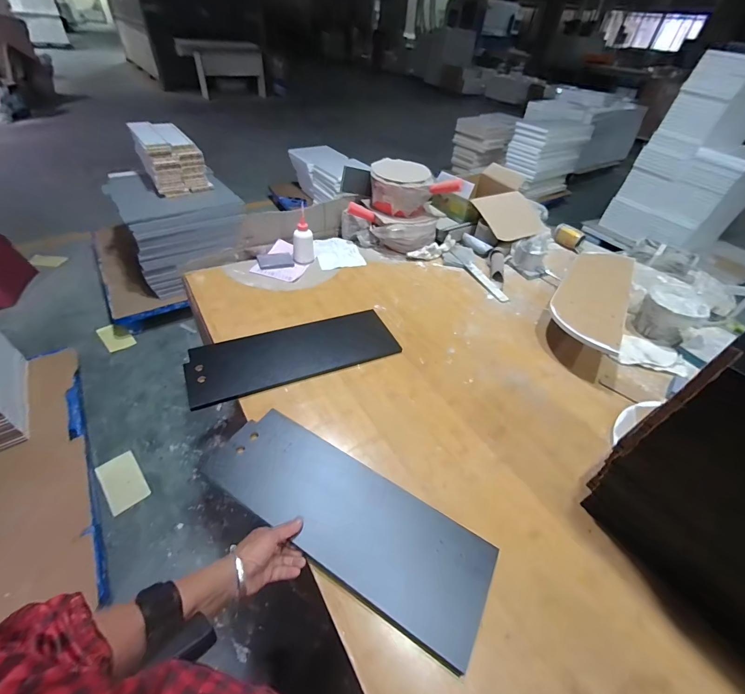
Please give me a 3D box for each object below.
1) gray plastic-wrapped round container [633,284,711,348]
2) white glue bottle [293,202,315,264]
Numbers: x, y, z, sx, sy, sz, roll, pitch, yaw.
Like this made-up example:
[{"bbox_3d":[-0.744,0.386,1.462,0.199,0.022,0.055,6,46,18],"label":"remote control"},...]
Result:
[{"bbox_3d":[0.772,-0.081,0.897,0.129,0.112,0.129,3,44,-3],"label":"gray plastic-wrapped round container"},{"bbox_3d":[-0.208,-0.328,1.016,0.061,0.152,0.055,-2,45,-8],"label":"white glue bottle"}]

